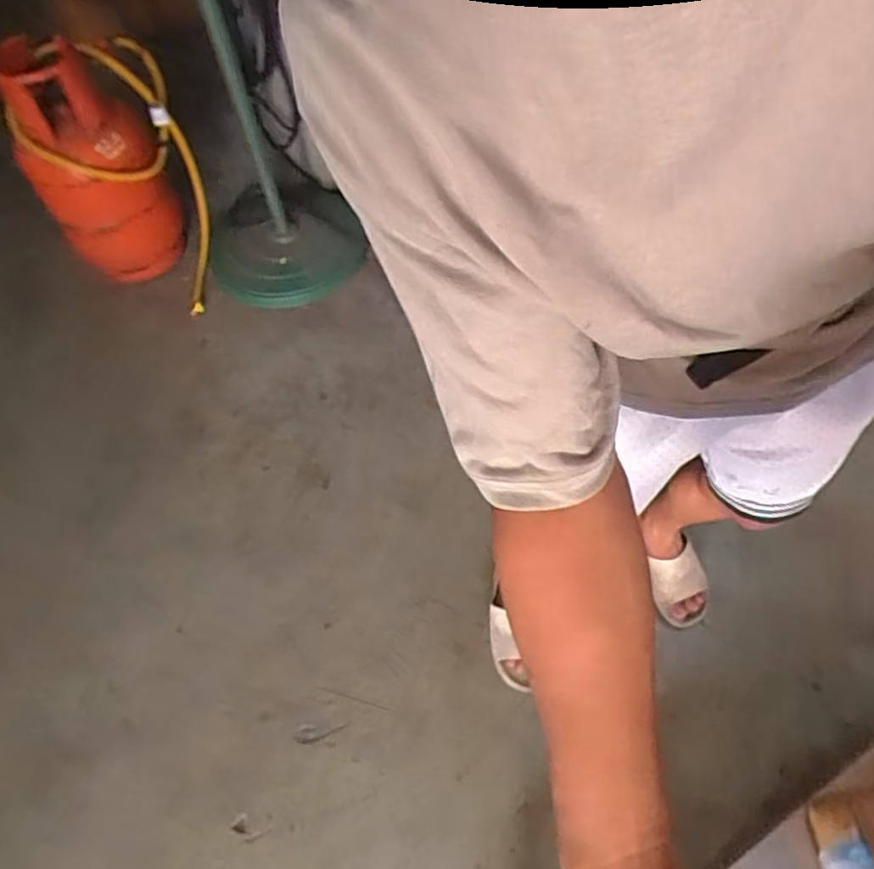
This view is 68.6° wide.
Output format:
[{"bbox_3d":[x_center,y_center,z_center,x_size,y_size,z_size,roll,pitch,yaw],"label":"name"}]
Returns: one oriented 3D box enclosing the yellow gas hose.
[{"bbox_3d":[-0.763,-0.623,1.605,0.341,0.510,0.464,-23,62,-11],"label":"yellow gas hose"}]

